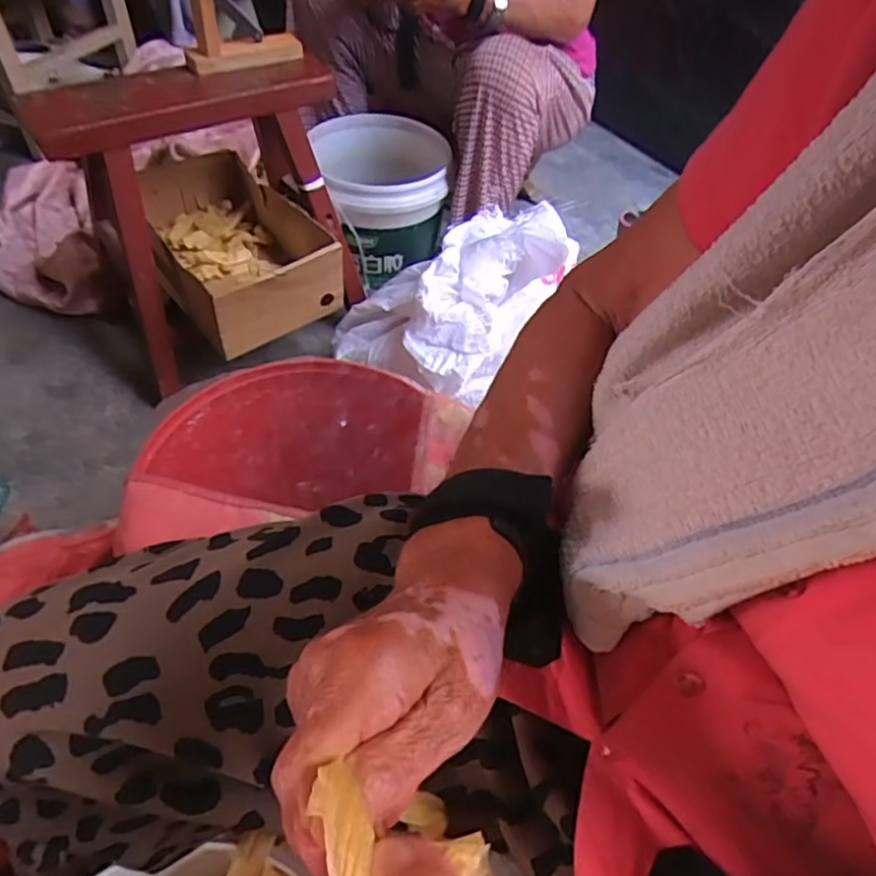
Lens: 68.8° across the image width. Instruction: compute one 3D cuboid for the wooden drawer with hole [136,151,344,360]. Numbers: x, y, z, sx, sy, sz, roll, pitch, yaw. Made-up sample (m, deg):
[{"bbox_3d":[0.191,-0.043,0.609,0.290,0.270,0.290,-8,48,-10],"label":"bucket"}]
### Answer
[{"bbox_3d":[-0.302,-0.284,0.961,0.220,0.115,0.310,-26,58,-25],"label":"wooden drawer with hole"}]

